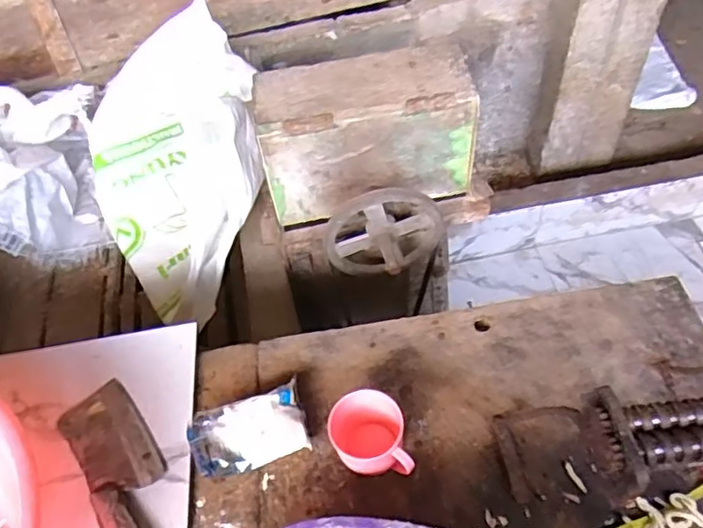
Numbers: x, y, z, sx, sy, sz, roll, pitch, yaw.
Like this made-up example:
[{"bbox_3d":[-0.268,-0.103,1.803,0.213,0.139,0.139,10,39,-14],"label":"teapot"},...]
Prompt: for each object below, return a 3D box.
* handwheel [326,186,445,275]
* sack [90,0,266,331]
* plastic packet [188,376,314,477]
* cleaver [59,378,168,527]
[{"bbox_3d":[0.065,-0.031,1.026,0.207,0.170,0.094,-13,49,-6],"label":"handwheel"},{"bbox_3d":[-0.383,-0.256,1.287,0.364,0.241,0.752,-10,49,-3],"label":"sack"},{"bbox_3d":[-0.115,0.184,0.685,0.129,0.033,0.078,-12,49,-5],"label":"plastic packet"},{"bbox_3d":[-0.246,0.228,0.670,0.081,0.017,0.244,-30,53,-20],"label":"cleaver"}]

